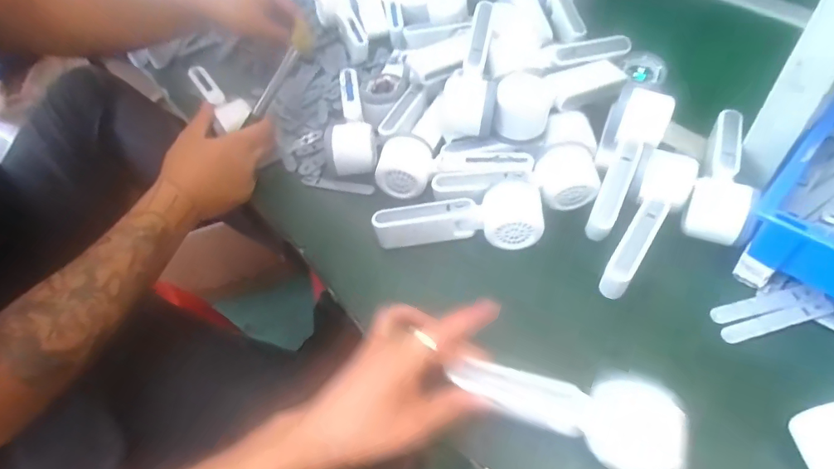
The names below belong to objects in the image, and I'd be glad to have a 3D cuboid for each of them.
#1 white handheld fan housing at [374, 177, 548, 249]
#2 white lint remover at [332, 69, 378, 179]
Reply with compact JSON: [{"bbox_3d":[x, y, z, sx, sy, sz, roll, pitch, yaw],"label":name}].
[{"bbox_3d":[0.043,-0.015,0.493,0.167,0.041,0.065,-2,52,4],"label":"white handheld fan housing"},{"bbox_3d":[-0.074,-0.144,0.597,0.049,0.045,0.159,-5,52,2],"label":"white lint remover"}]

